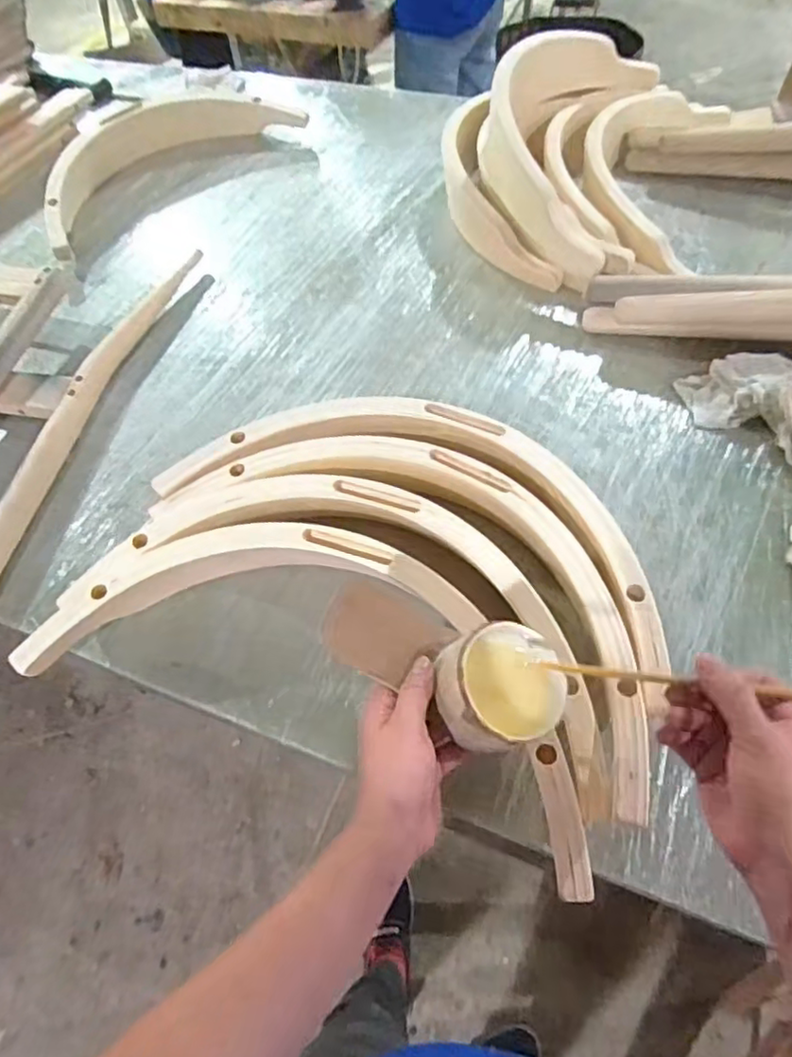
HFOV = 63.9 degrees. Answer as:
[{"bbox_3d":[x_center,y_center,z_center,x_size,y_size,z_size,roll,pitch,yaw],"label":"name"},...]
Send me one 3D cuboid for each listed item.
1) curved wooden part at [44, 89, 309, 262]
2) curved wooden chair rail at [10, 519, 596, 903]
[{"bbox_3d":[-0.414,-0.655,1.121,0.527,0.091,0.207,-41,62,-20],"label":"curved wooden part"},{"bbox_3d":[-0.071,0.100,0.553,0.518,0.048,0.213,16,59,15],"label":"curved wooden chair rail"}]

